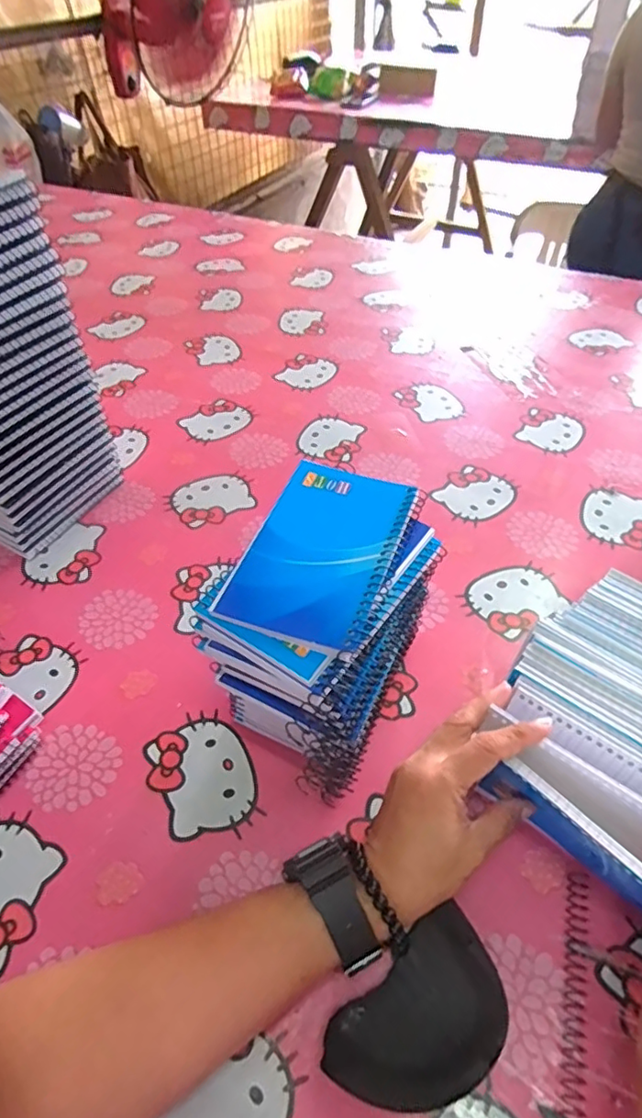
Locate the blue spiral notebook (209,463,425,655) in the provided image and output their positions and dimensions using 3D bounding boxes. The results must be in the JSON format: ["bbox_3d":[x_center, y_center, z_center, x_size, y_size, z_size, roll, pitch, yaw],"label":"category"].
[{"bbox_3d":[0.004,-0.008,0.336,0.085,0.008,0.130,16,51,15],"label":"blue spiral notebook"}]

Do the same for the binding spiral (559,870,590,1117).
[{"bbox_3d":[0.140,0.255,0.312,0.013,0.009,0.153,12,50,12],"label":"binding spiral"}]

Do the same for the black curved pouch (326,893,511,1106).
[{"bbox_3d":[0.056,0.250,0.306,0.100,0.027,0.064,-32,55,-24],"label":"black curved pouch"}]

